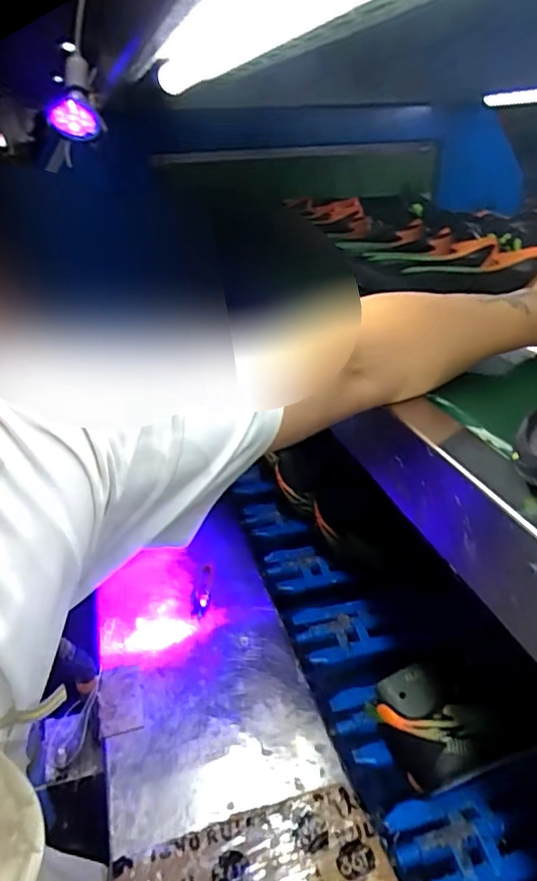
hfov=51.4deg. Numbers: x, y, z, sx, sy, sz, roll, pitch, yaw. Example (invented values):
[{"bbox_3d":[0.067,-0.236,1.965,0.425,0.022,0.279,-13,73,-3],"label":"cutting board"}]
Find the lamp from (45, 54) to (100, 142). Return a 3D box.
[{"bbox_3d":[-0.337,-0.583,0.964,0.087,0.074,0.154,-7,71,-6],"label":"lamp"}]

